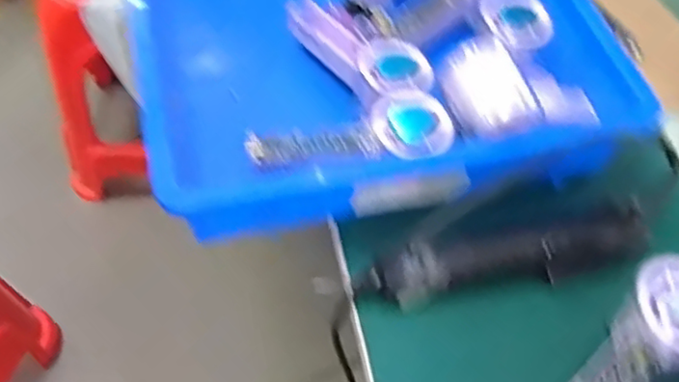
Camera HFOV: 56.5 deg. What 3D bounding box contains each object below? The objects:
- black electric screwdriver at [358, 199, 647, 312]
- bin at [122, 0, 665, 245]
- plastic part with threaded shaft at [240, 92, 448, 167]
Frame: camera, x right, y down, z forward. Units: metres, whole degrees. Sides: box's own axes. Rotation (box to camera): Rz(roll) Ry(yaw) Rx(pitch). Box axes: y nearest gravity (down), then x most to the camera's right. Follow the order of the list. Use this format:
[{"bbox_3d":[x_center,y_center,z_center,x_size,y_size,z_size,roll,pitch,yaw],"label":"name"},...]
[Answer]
[{"bbox_3d":[0.117,0.047,0.441,0.204,0.042,0.035,-9,55,-11],"label":"black electric screwdriver"},{"bbox_3d":[-0.005,-0.225,0.602,0.380,0.092,0.589,-9,55,-11],"label":"bin"},{"bbox_3d":[0.007,-0.041,0.460,0.144,0.024,0.047,-10,53,10],"label":"plastic part with threaded shaft"}]

